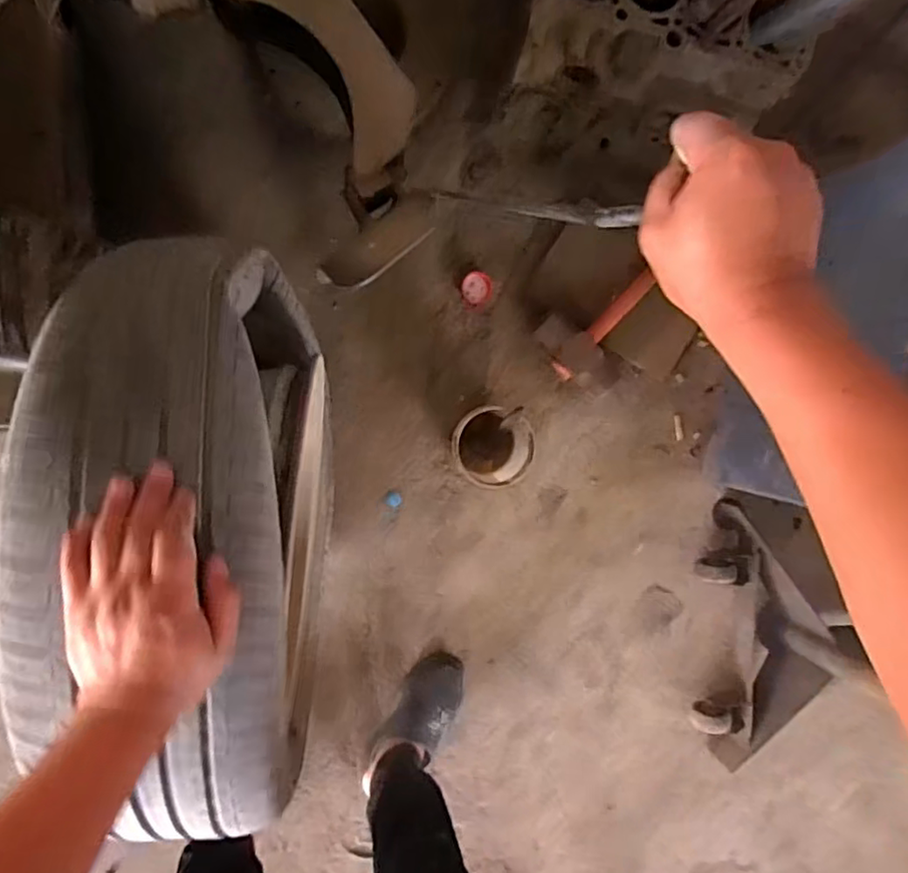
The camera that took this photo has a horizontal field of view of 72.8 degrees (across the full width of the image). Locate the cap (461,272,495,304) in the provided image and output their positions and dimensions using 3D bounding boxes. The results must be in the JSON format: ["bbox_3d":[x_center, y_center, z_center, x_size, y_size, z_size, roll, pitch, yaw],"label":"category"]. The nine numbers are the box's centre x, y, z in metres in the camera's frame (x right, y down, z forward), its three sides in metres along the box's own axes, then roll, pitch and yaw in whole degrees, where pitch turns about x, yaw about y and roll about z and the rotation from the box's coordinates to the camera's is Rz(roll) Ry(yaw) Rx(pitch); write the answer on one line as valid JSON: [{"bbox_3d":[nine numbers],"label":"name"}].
[{"bbox_3d":[0.042,-0.260,1.081,0.054,0.011,0.054,0,92,-8],"label":"cap"}]

